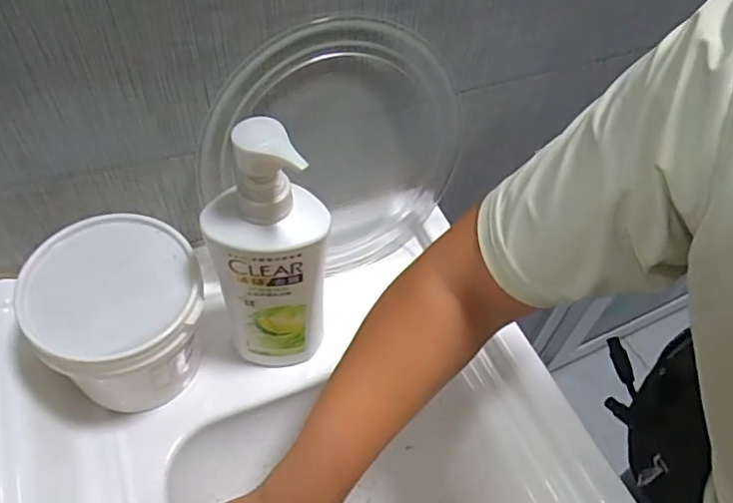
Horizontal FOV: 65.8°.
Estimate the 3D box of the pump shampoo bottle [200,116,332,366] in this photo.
[{"bbox_3d":[-0.071,0.007,0.426,0.084,0.237,0.052,-9,53,-11],"label":"pump shampoo bottle"}]

